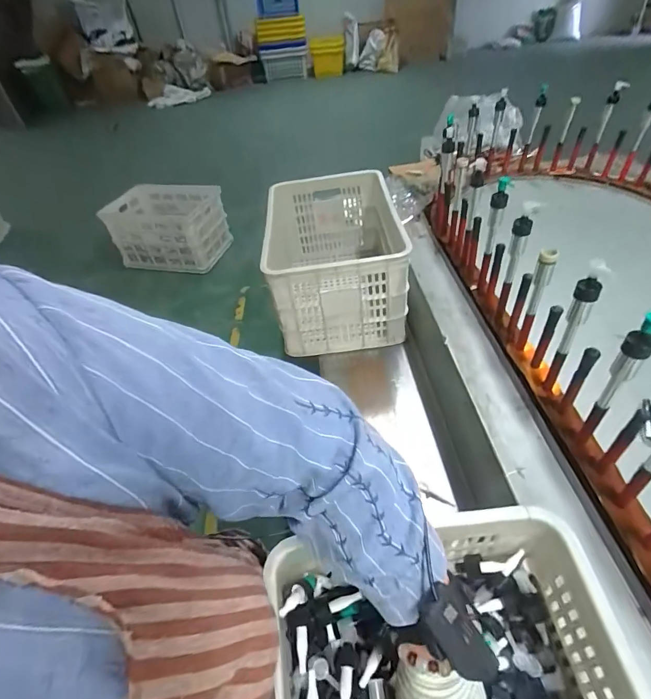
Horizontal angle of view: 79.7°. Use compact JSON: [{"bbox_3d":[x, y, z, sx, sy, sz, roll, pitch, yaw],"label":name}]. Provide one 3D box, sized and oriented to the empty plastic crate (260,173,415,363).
[{"bbox_3d":[0.028,-0.290,1.195,0.416,0.290,0.587,-6,45,2],"label":"empty plastic crate"}]

